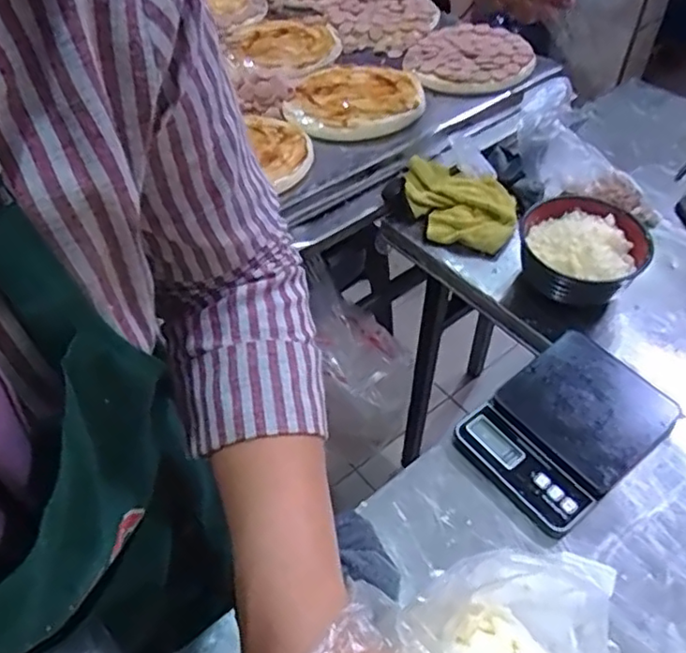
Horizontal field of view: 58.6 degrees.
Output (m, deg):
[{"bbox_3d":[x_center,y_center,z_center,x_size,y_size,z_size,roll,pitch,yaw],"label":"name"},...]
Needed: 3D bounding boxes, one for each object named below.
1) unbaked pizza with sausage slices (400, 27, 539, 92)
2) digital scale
[{"bbox_3d":[0.192,-0.408,0.934,0.185,0.027,0.153,-5,51,-2],"label":"unbaked pizza with sausage slices"},{"bbox_3d":[0.210,0.093,0.573,0.181,0.035,0.129,-32,57,-22],"label":"digital scale"}]

